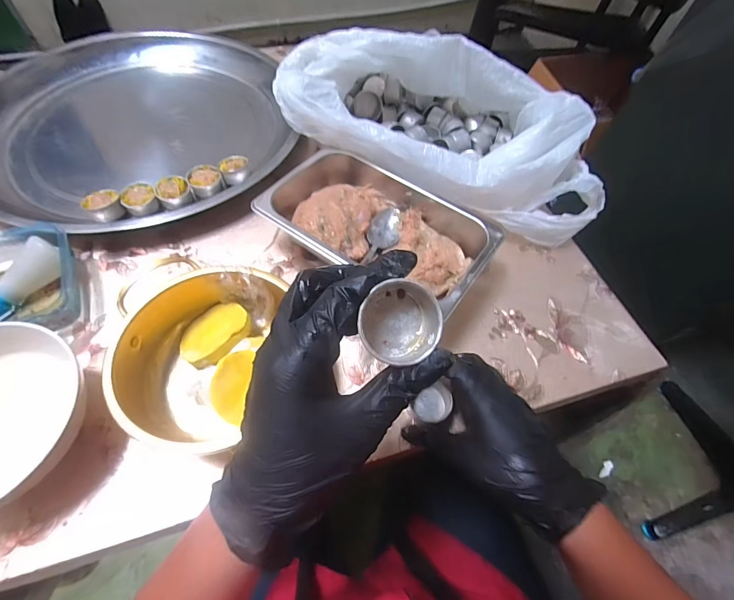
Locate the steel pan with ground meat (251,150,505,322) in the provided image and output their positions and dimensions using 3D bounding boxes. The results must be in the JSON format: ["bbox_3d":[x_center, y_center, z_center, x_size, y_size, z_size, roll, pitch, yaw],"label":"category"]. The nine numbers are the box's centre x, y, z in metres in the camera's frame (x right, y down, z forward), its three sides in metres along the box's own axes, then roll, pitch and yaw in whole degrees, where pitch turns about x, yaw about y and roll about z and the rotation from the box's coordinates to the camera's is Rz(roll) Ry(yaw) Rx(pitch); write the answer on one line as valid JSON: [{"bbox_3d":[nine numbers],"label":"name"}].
[{"bbox_3d":[0.016,-0.088,0.454,0.261,0.063,0.168,29,62,12],"label":"steel pan with ground meat"}]

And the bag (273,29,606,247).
[{"bbox_3d":[0.105,-0.245,0.504,0.449,0.111,0.221,18,60,6],"label":"bag"}]

